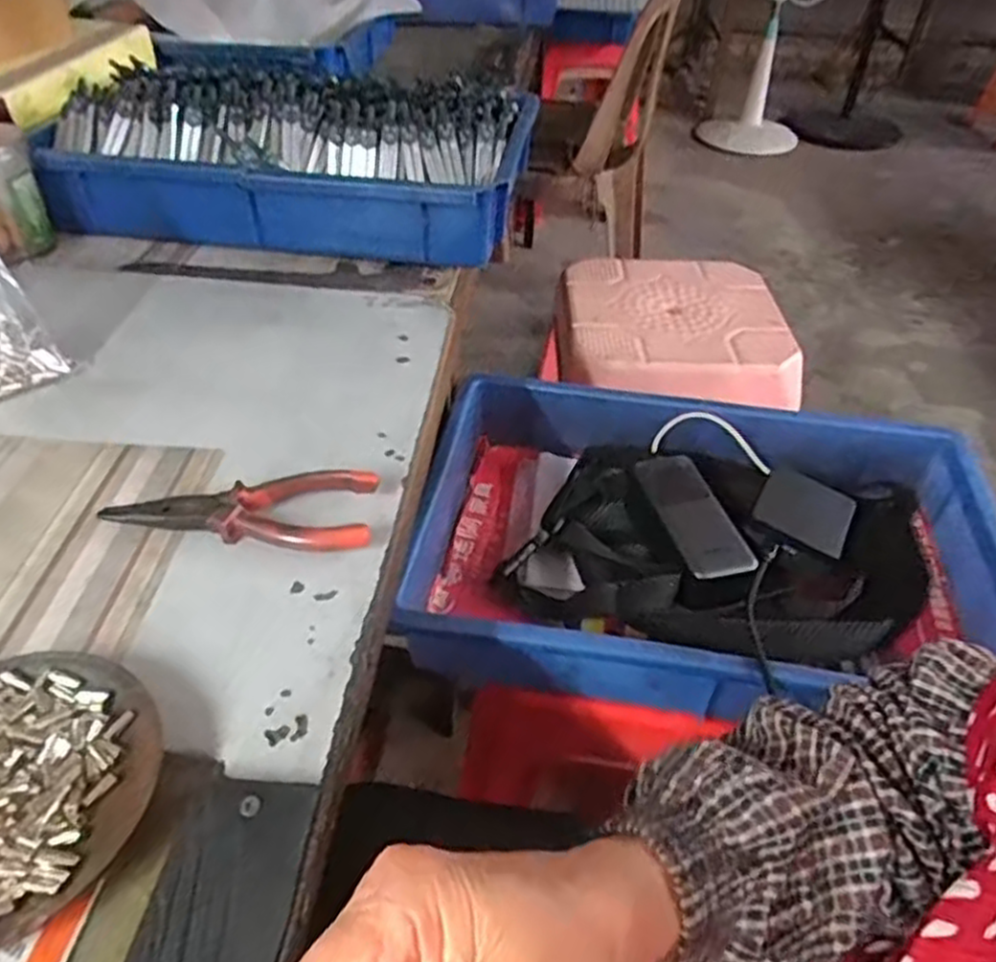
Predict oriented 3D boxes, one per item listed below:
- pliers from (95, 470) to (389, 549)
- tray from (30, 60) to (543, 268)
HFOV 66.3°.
[{"bbox_3d":[-0.140,0.013,0.419,0.141,0.014,0.050,2,42,0],"label":"pliers"},{"bbox_3d":[-0.185,-0.313,0.724,0.413,0.106,0.238,6,41,4],"label":"tray"}]

